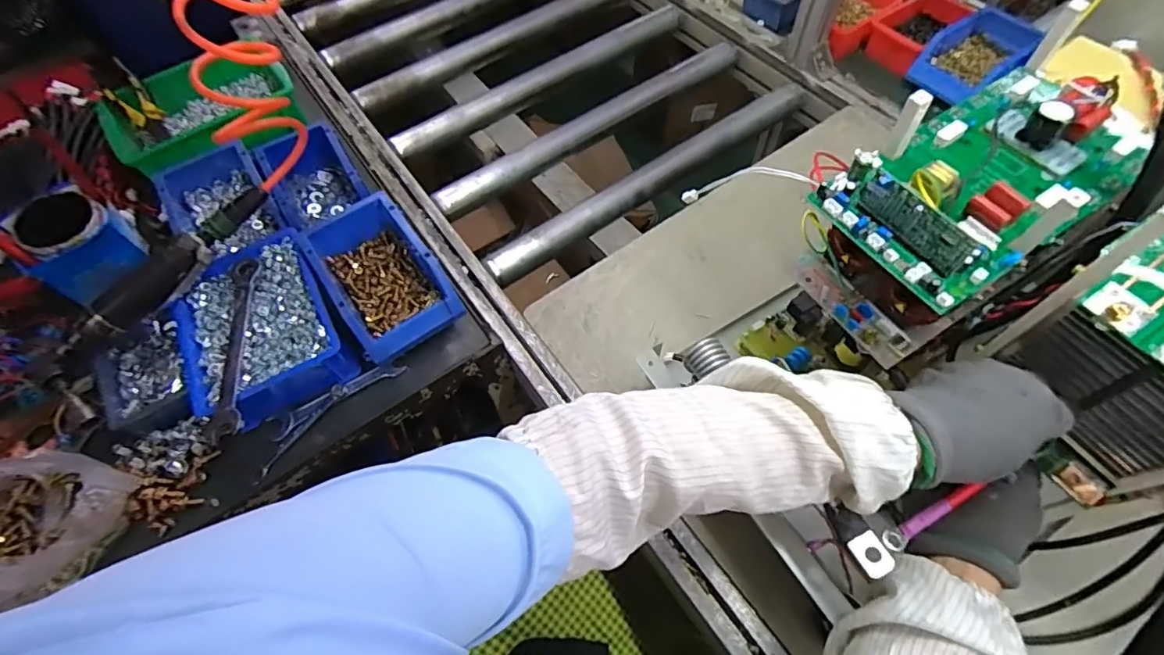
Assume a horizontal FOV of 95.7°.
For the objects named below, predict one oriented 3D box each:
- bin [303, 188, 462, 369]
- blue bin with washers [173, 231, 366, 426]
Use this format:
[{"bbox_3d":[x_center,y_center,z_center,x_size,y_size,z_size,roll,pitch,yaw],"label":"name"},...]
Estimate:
[{"bbox_3d":[-0.230,-0.055,0.619,0.115,0.092,0.181,-33,64,-14],"label":"bin"},{"bbox_3d":[-0.357,-0.001,0.593,0.155,0.070,0.207,-30,63,-13],"label":"blue bin with washers"}]

